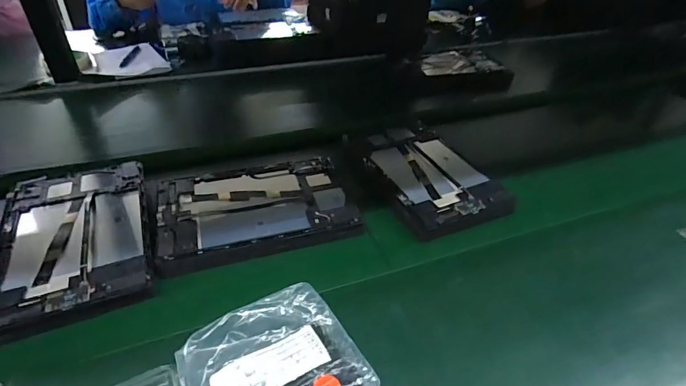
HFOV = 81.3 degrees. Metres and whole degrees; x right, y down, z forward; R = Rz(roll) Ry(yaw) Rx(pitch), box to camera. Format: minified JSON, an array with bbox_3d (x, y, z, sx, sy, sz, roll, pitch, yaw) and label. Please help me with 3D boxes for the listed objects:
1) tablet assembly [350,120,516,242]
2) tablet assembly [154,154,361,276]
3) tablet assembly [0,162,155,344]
[{"bbox_3d":[0.118,-0.035,0.578,0.158,0.014,0.235,-15,45,-22],"label":"tablet assembly"},{"bbox_3d":[-0.110,0.014,0.511,0.235,0.013,0.160,-9,43,-17],"label":"tablet assembly"},{"bbox_3d":[-0.310,0.044,0.460,0.152,0.020,0.242,-13,44,-21],"label":"tablet assembly"}]

